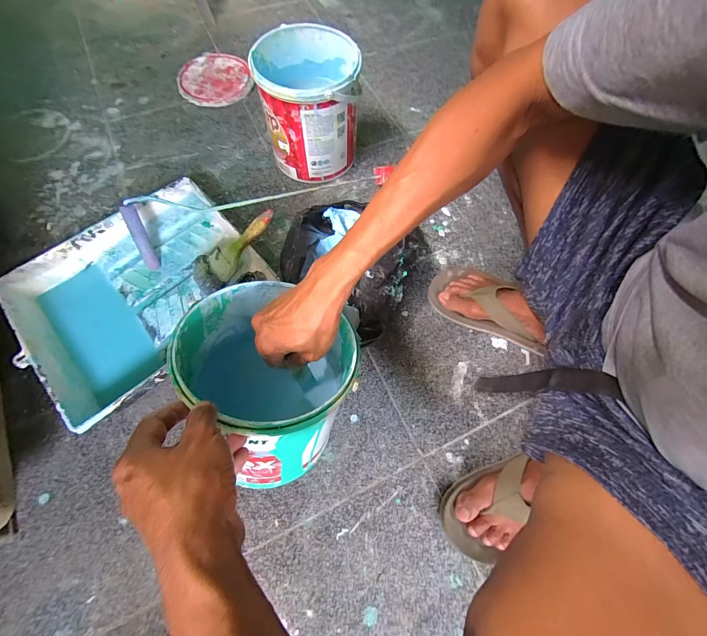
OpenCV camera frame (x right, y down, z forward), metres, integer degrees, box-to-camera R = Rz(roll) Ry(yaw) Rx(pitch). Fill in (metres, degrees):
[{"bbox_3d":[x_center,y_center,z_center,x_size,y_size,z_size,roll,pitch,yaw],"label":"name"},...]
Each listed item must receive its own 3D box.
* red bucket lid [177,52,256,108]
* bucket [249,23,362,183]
[{"bbox_3d":[-0.341,-0.592,0.766,0.169,0.017,0.183,0,68,-1],"label":"red bucket lid"},{"bbox_3d":[-0.082,-0.398,0.601,0.169,0.188,0.175,0,68,-1],"label":"bucket"}]

